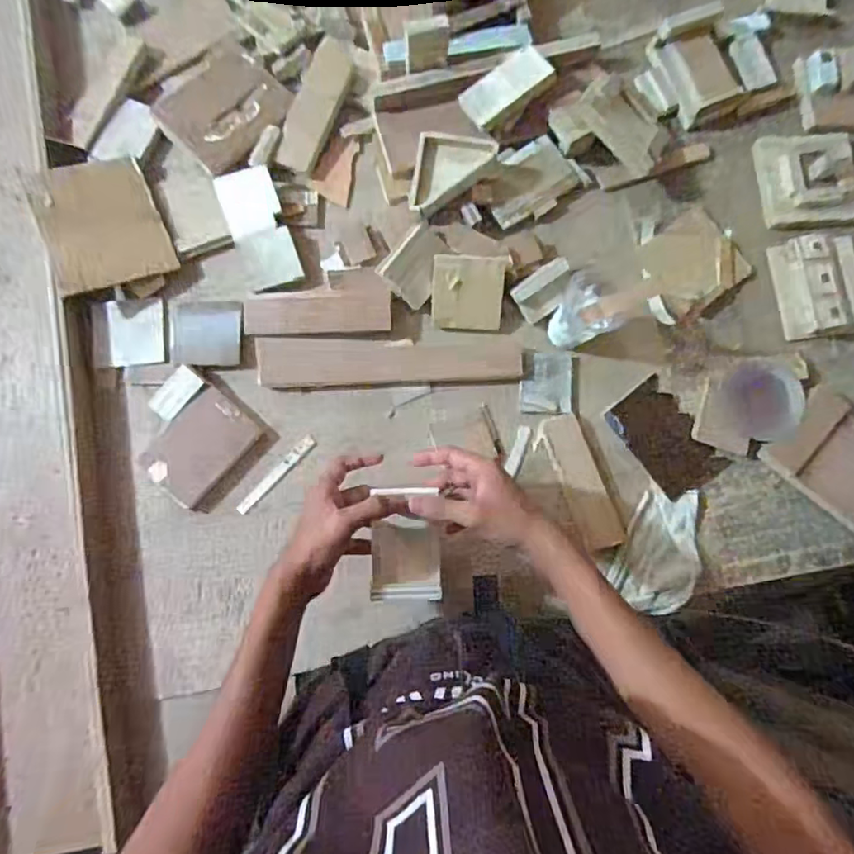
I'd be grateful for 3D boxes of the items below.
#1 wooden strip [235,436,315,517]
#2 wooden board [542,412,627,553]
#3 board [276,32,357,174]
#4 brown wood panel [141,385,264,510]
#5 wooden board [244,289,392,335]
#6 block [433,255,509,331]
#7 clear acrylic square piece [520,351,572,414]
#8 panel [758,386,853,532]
[{"bbox_3d":[-0.172,0.054,0.643,0.015,0.004,0.115,44,84,5],"label":"wooden strip"},{"bbox_3d":[0.180,0.061,0.645,0.048,0.016,0.157,-17,83,-3],"label":"wooden board"},{"bbox_3d":[-0.134,-0.394,0.686,0.052,0.010,0.175,18,83,2],"label":"board"},{"bbox_3d":[-0.255,0.022,0.633,0.085,0.011,0.115,39,84,4],"label":"brown wood panel"},{"bbox_3d":[-0.126,-0.134,0.652,0.167,0.007,0.051,-3,82,-1],"label":"wooden board"},{"bbox_3d":[0.048,-0.154,0.648,0.080,0.005,0.082,3,114,4],"label":"block"},{"bbox_3d":[0.140,-0.052,0.656,0.058,0.009,0.070,2,82,0],"label":"clear acrylic square piece"},{"bbox_3d":[0.474,0.040,0.640,0.142,0.017,0.105,42,84,5],"label":"panel"}]

